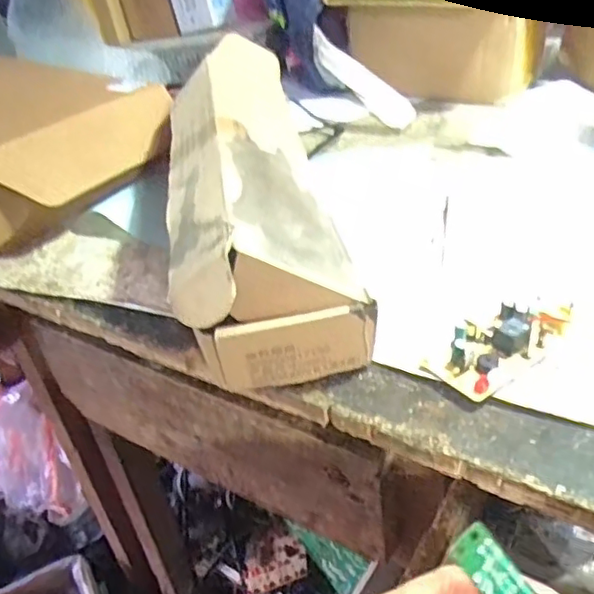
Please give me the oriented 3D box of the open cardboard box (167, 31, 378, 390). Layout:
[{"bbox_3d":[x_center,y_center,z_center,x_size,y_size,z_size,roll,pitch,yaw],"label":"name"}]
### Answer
[{"bbox_3d":[-0.043,-0.098,0.534,0.119,0.105,0.452,-10,36,-4],"label":"open cardboard box"}]

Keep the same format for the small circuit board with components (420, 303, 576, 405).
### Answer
[{"bbox_3d":[0.132,0.028,0.401,0.097,0.022,0.044,-28,41,-26],"label":"small circuit board with components"}]

